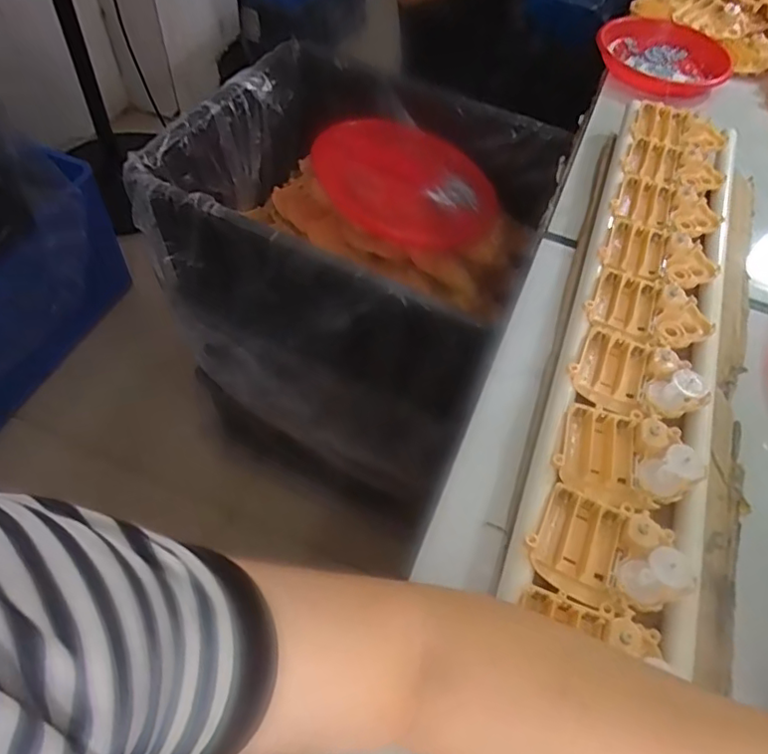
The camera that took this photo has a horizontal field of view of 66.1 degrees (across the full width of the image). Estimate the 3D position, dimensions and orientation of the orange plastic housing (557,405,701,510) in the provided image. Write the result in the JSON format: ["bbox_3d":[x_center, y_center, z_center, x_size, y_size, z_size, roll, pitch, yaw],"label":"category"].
[{"bbox_3d":[0.174,0.057,0.431,0.092,0.016,0.073,8,55,1],"label":"orange plastic housing"}]

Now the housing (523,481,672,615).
[{"bbox_3d":[0.141,0.115,0.390,0.085,0.016,0.075,19,56,8],"label":"housing"}]

